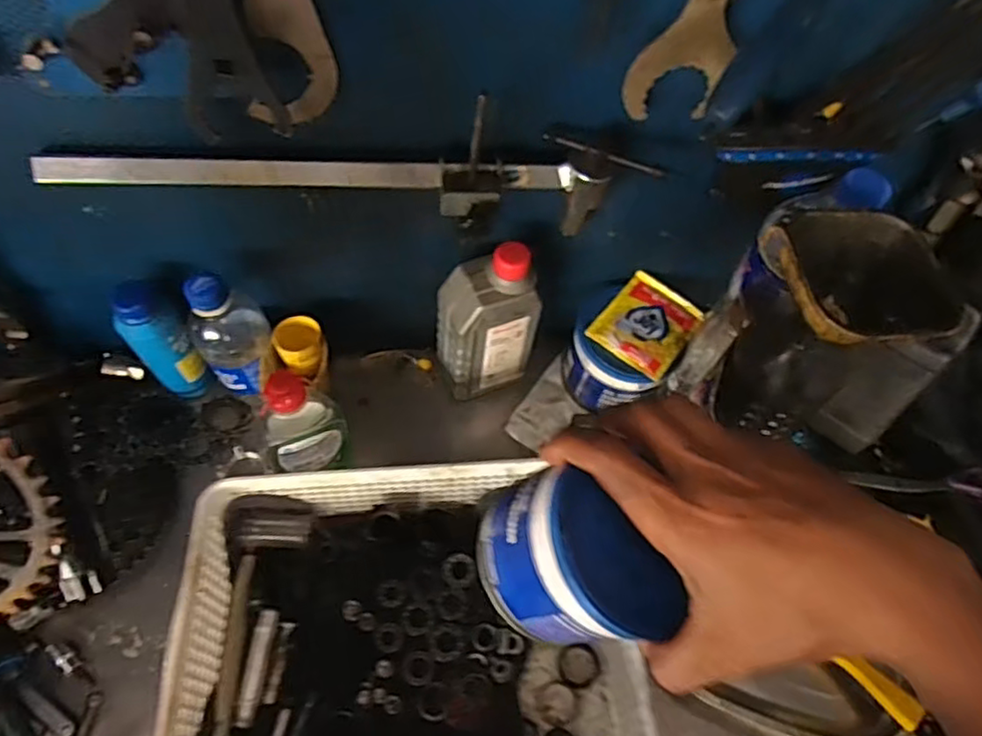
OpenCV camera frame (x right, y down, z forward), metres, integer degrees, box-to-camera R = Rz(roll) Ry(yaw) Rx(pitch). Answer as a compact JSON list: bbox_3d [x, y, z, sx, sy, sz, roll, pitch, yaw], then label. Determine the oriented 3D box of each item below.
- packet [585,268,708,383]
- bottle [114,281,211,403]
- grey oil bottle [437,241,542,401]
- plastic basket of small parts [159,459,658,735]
[{"bbox_3d":[0.147,-0.041,0.625,0.079,0.012,0.098,34,62,16],"label":"packet"},{"bbox_3d":[-0.289,-0.018,0.579,0.035,0.142,0.038,2,58,-3],"label":"bottle"},{"bbox_3d":[-0.002,-0.038,0.605,0.087,0.173,0.049,-6,59,-8],"label":"grey oil bottle"},{"bbox_3d":[-0.062,0.204,0.510,0.323,0.078,0.243,-3,58,-6],"label":"plastic basket of small parts"}]

